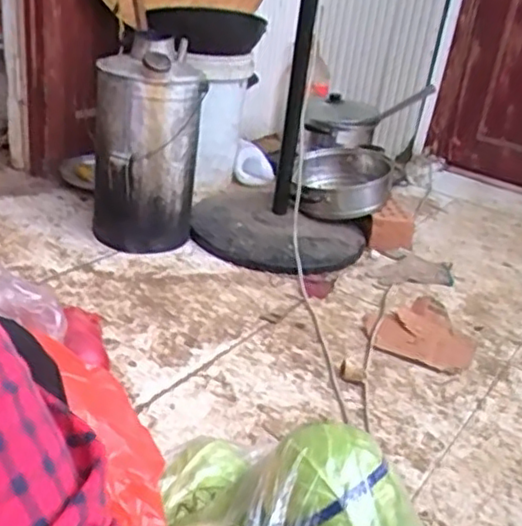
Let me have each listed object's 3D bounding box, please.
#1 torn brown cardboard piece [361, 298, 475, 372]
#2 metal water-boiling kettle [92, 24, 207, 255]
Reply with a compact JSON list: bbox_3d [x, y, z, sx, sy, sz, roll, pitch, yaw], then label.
[{"bbox_3d":[0.310,0.129,1.296,0.207,0.025,0.192,20,32,23],"label":"torn brown cardboard piece"},{"bbox_3d":[-0.244,-0.239,1.415,0.210,0.434,0.197,-2,28,-20],"label":"metal water-boiling kettle"}]

